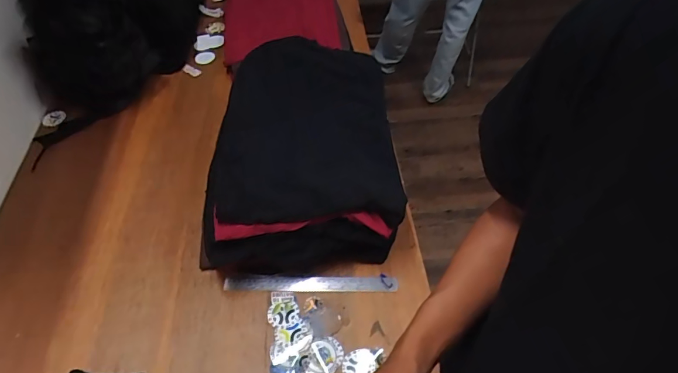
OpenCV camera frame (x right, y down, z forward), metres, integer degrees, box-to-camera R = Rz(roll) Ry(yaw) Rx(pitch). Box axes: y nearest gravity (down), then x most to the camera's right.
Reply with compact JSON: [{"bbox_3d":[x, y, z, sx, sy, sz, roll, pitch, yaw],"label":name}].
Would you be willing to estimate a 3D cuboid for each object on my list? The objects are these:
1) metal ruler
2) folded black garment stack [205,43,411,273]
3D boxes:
[{"bbox_3d":[-0.053,0.185,0.799,0.319,0.007,0.031,1,57,1],"label":"metal ruler"},{"bbox_3d":[-0.075,-0.090,0.922,0.370,0.159,0.574,-1,51,1],"label":"folded black garment stack"}]

